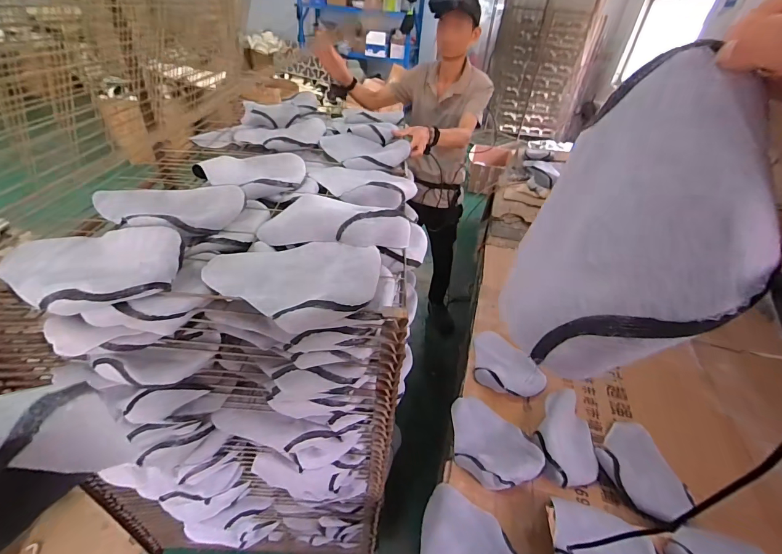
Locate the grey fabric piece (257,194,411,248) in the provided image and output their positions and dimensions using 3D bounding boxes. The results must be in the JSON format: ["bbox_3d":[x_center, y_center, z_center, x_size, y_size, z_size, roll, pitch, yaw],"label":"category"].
[{"bbox_3d":[-0.108,-0.096,0.663,0.286,0.085,0.098,14,38,10],"label":"grey fabric piece"}]

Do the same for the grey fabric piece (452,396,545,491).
[{"bbox_3d":[0.273,0.421,0.959,0.203,0.076,0.260,8,38,3],"label":"grey fabric piece"}]

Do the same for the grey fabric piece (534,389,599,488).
[{"bbox_3d":[0.474,0.414,0.969,0.152,0.046,0.293,19,39,16],"label":"grey fabric piece"}]

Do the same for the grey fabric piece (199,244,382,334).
[{"bbox_3d":[-0.161,-0.010,0.574,0.275,0.066,0.172,13,38,9],"label":"grey fabric piece"}]

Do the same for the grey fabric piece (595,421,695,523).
[{"bbox_3d":[0.605,0.453,0.890,0.153,0.055,0.257,3,38,-4],"label":"grey fabric piece"}]

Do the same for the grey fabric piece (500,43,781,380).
[{"bbox_3d":[0.153,-0.034,0.240,0.030,0.206,0.139,11,3,-36],"label":"grey fabric piece"}]

